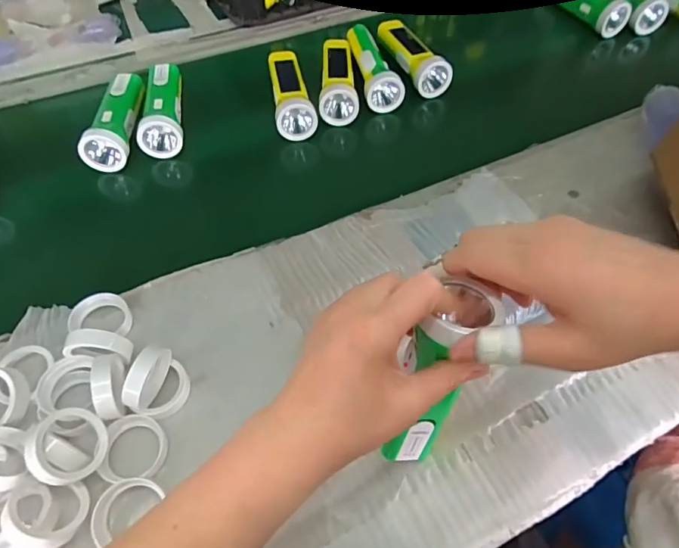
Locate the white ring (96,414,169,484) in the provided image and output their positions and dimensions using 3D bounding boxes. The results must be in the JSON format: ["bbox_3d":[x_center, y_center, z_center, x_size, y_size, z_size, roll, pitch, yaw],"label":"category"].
[{"bbox_3d":[-0.164,0.140,0.374,0.045,0.019,0.050,5,55,2],"label":"white ring"}]

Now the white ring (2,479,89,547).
[{"bbox_3d":[-0.212,0.174,0.336,0.051,0.016,0.046,23,40,-25],"label":"white ring"}]

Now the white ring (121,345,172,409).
[{"bbox_3d":[-0.159,0.085,0.387,0.017,0.058,0.055,8,55,5],"label":"white ring"}]

